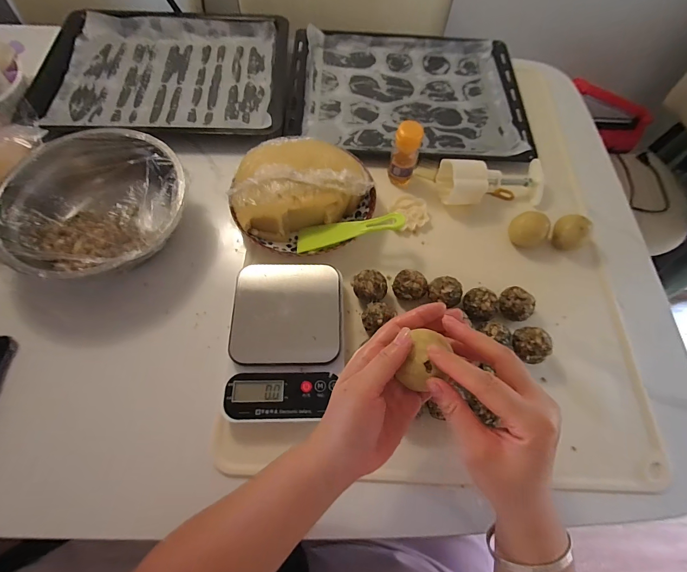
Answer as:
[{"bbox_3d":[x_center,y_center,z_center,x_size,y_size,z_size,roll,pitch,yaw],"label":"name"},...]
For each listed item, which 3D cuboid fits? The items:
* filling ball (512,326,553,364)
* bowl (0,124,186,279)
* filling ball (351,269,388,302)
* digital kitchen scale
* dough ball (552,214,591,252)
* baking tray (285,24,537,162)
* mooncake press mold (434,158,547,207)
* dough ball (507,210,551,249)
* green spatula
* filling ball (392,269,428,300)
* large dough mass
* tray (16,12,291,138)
[{"bbox_3d":[0.218,0.072,0.405,0.034,0.044,0.042,-19,69,-11],"label":"filling ball"},{"bbox_3d":[-0.300,-0.099,0.428,0.202,0.081,0.208,1,67,-3],"label":"bowl"},{"bbox_3d":[0.032,0.003,0.426,0.036,0.038,0.039,1,67,-3],"label":"filling ball"},{"bbox_3d":[-0.063,0.060,0.387,0.122,0.038,0.169,0,67,-3],"label":"digital kitchen scale"},{"bbox_3d":[0.317,-0.074,0.473,0.043,0.044,0.043,1,67,-3],"label":"dough ball"},{"bbox_3d":[0.111,-0.338,0.592,0.391,0.026,0.294,3,67,-2],"label":"baking tray"},{"bbox_3d":[0.218,-0.152,0.493,0.149,0.061,0.070,-2,67,-4],"label":"mooncake press mold"},{"bbox_3d":[0.254,-0.075,0.472,0.039,0.043,0.047,-39,74,-17],"label":"dough ball"},{"bbox_3d":[0.009,-0.071,0.442,0.138,0.009,0.035,-11,67,6],"label":"green spatula"},{"bbox_3d":[0.081,0.004,0.429,0.039,0.043,0.033,32,69,10],"label":"filling ball"},{"bbox_3d":[-0.061,-0.142,0.470,0.186,0.072,0.132,-18,69,-11],"label":"large dough mass"},{"bbox_3d":[-0.284,-0.349,0.564,0.370,0.041,0.311,0,67,-3],"label":"tray"}]

